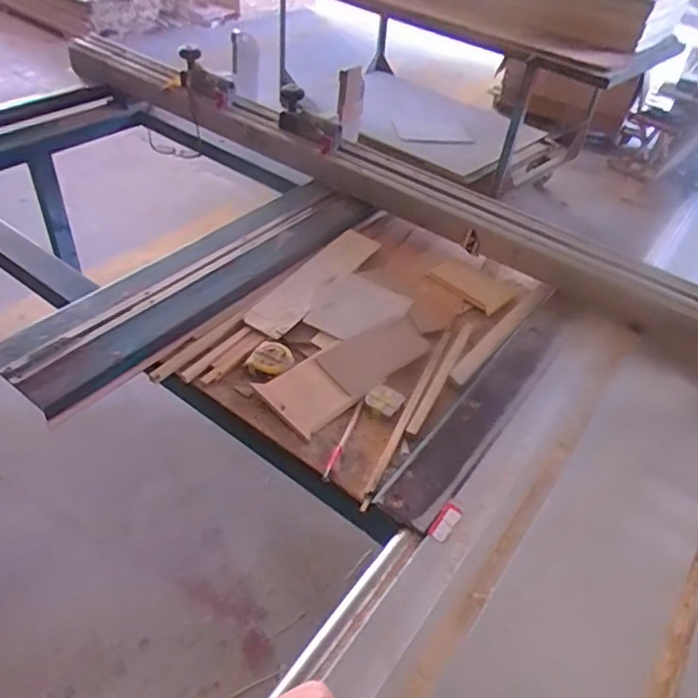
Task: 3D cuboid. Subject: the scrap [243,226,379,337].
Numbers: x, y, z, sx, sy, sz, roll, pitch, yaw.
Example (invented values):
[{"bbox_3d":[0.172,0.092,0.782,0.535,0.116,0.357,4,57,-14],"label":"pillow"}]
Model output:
[{"bbox_3d":[-0.050,-0.113,0.944,0.078,0.014,0.295,22,47,25],"label":"scrap"}]

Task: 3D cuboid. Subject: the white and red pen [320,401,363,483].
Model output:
[{"bbox_3d":[-0.007,0.110,0.717,0.010,0.010,0.128,15,42,11],"label":"white and red pen"}]

